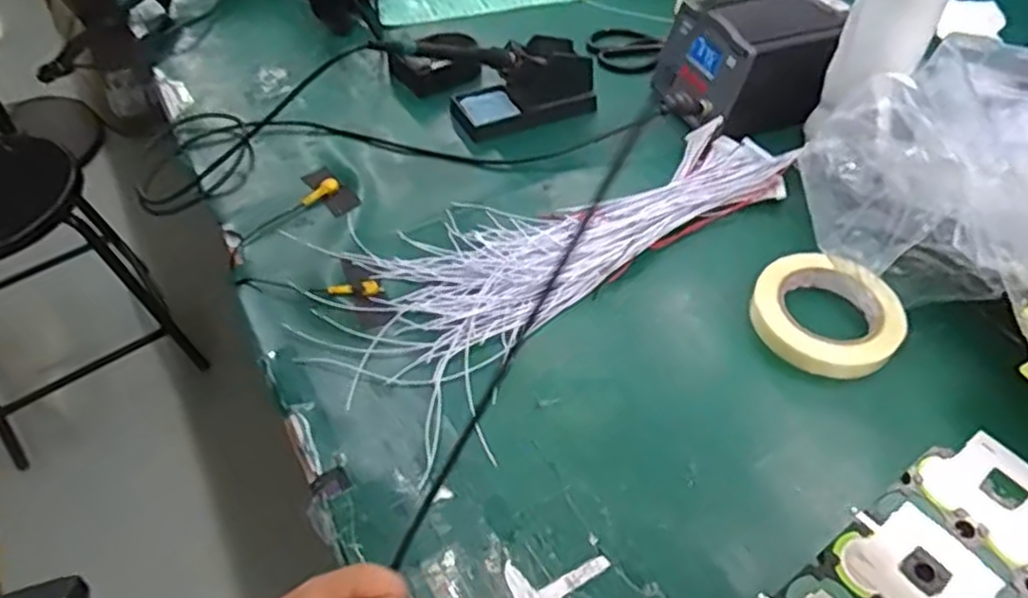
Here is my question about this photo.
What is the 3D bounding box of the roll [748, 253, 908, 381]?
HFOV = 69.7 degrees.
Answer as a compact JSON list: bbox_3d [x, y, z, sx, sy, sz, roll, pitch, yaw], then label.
[{"bbox_3d":[0.259,0.011,0.614,0.116,0.027,0.101,29,54,24],"label":"roll"}]

